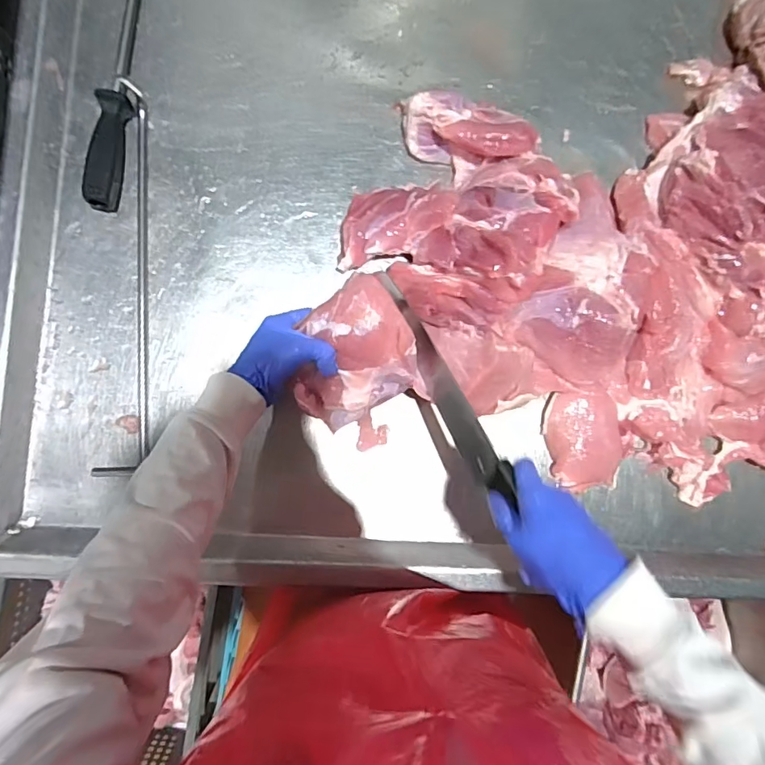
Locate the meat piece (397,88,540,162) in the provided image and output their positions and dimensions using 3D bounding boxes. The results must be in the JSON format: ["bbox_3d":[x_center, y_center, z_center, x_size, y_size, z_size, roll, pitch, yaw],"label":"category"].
[{"bbox_3d":[0.100,-0.300,0.597,0.167,0.045,0.083,14,86,7],"label":"meat piece"}]

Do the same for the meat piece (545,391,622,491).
[{"bbox_3d":[0.247,0.070,0.618,0.086,0.025,0.118,-9,89,-7],"label":"meat piece"}]

